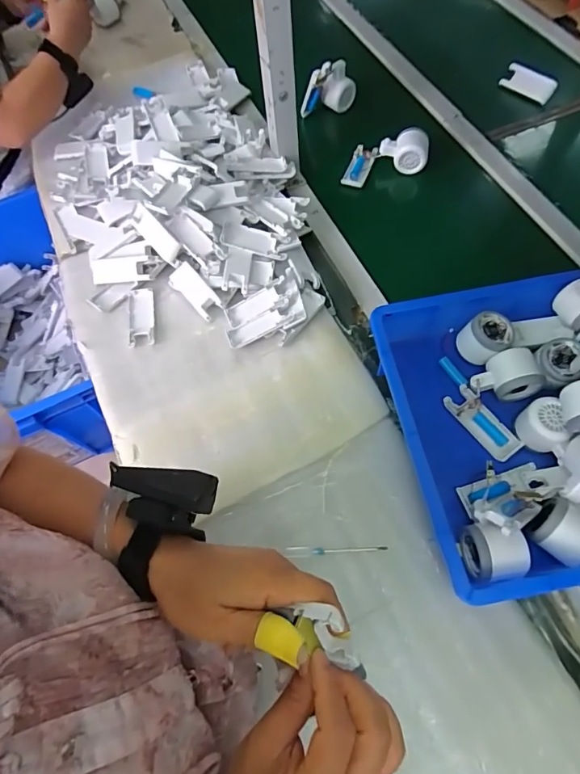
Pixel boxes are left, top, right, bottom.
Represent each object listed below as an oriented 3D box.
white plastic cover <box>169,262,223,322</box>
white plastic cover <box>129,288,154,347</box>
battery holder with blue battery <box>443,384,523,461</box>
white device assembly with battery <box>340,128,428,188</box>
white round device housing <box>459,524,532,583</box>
[{"bbox_3d":[-0.148,-0.150,0.701,0.041,0.020,0.099,-41,69,-15],"label":"white plastic cover"},{"bbox_3d":[-0.230,-0.110,0.692,0.037,0.009,0.101,-10,64,-1],"label":"white plastic cover"},{"bbox_3d":[0.248,0.047,0.582,0.039,0.012,0.104,-34,67,-12],"label":"battery holder with blue battery"},{"bbox_3d":[0.169,-0.409,0.809,0.152,0.053,0.079,-12,64,13],"label":"white device assembly with battery"},{"bbox_3d":[0.220,0.182,0.492,0.054,0.063,0.057,-3,64,2],"label":"white round device housing"}]

